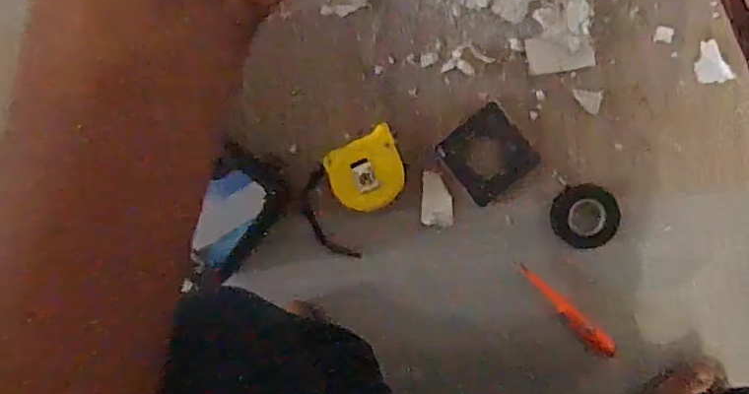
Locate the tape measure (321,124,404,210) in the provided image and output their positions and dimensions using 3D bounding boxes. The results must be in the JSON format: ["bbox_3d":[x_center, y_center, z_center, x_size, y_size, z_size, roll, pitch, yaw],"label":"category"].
[{"bbox_3d":[-0.005,-0.026,0.595,0.076,0.039,0.071,-27,92,5],"label":"tape measure"}]

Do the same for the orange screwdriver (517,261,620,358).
[{"bbox_3d":[0.205,0.125,0.607,0.134,0.014,0.023,41,95,0],"label":"orange screwdriver"}]

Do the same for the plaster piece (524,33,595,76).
[{"bbox_3d":[0.195,-0.150,0.592,0.068,0.004,0.036,-7,94,4],"label":"plaster piece"}]

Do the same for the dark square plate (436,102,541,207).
[{"bbox_3d":[0.122,-0.046,0.610,0.082,0.005,0.084,-38,91,5],"label":"dark square plate"}]

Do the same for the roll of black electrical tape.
[{"bbox_3d":[0.225,0.021,0.600,0.069,0.016,0.068,0,94,3],"label":"roll of black electrical tape"}]

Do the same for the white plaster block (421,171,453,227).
[{"bbox_3d":[0.068,0.003,0.613,0.033,0.004,0.057,0,94,3],"label":"white plaster block"}]

